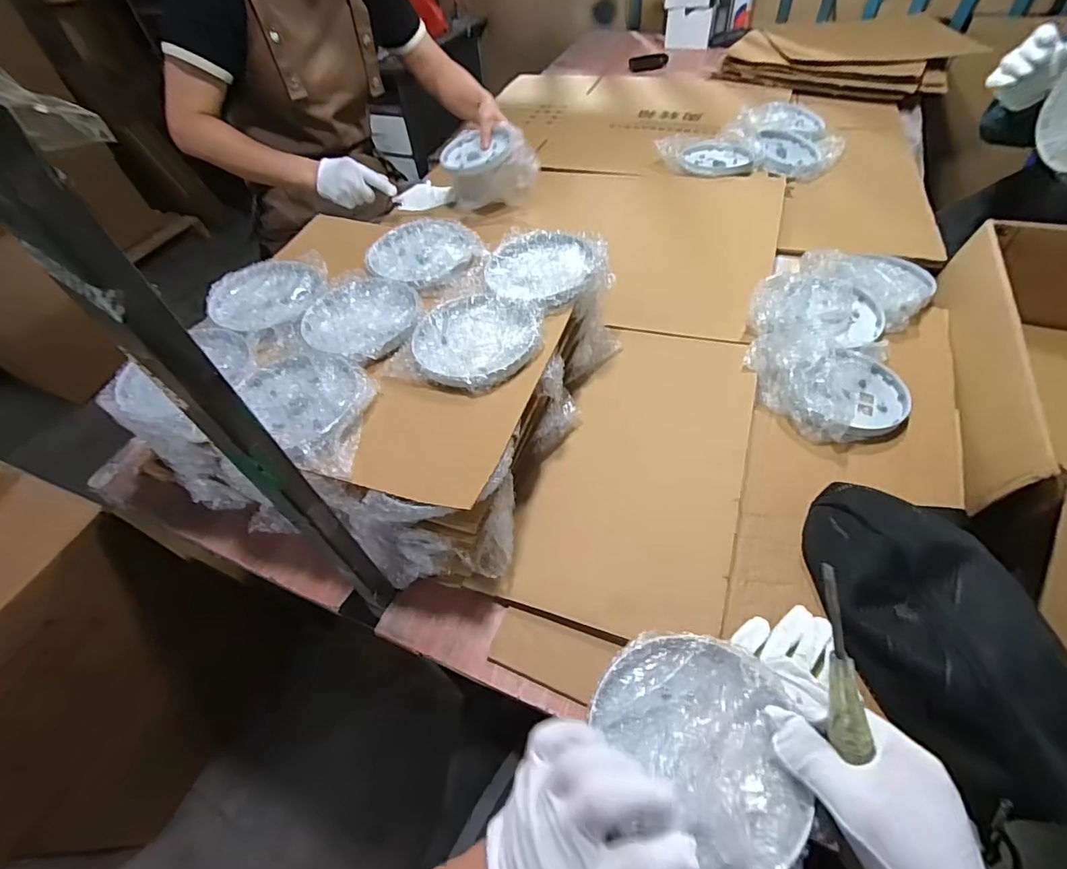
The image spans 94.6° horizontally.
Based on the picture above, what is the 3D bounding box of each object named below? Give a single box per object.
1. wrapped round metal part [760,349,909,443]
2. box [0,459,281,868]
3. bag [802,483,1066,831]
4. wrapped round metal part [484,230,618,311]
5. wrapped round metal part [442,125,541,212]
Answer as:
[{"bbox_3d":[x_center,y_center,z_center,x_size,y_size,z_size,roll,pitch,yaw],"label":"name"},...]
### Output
[{"bbox_3d":[0.381,-0.055,0.610,0.167,0.047,0.124,-13,52,-4],"label":"wrapped round metal part"},{"bbox_3d":[-0.834,0.426,0.866,0.373,0.682,0.500,10,54,13],"label":"box"},{"bbox_3d":[0.354,0.162,0.431,0.149,0.070,0.262,-12,52,-4],"label":"bag"},{"bbox_3d":[0.011,-0.210,0.607,0.154,0.024,0.136,19,56,19],"label":"wrapped round metal part"},{"bbox_3d":[-0.080,-0.500,0.931,0.166,0.098,0.121,-7,52,0],"label":"wrapped round metal part"}]

